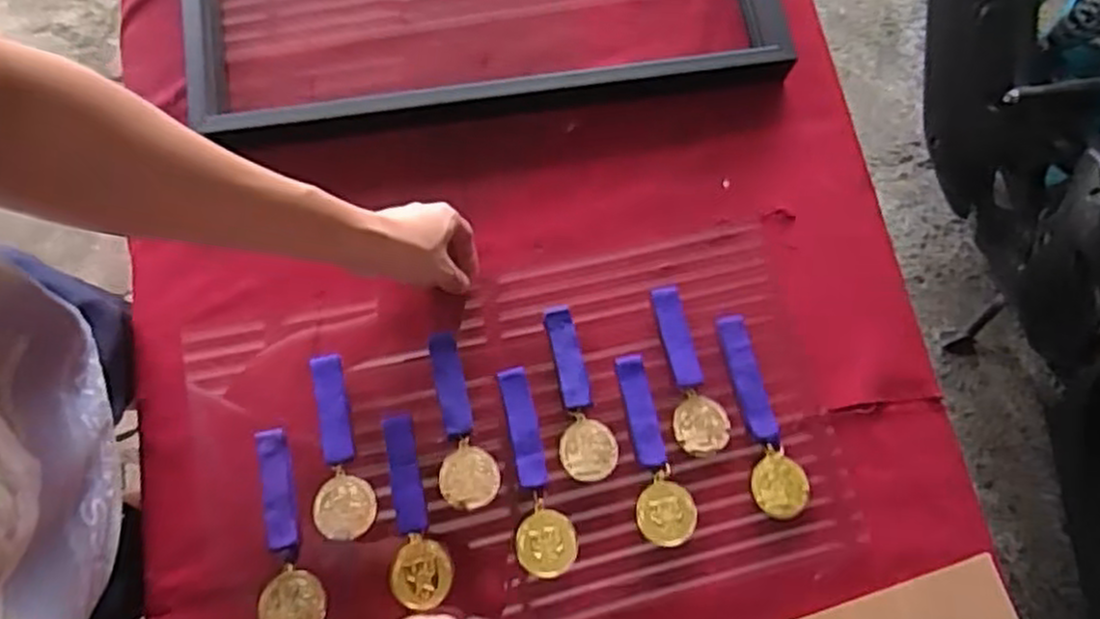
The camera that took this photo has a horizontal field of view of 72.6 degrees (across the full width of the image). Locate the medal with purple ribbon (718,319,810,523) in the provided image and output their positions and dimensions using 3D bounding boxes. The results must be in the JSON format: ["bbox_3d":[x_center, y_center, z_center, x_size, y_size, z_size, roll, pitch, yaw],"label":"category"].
[{"bbox_3d":[0.184,0.092,0.656,0.053,0.012,0.175,-7,74,-4],"label":"medal with purple ribbon"}]

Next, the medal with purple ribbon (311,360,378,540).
[{"bbox_3d":[-0.179,0.112,0.615,0.045,0.013,0.149,-16,75,-6],"label":"medal with purple ribbon"}]

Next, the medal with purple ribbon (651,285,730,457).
[{"bbox_3d":[0.117,0.053,0.659,0.048,0.009,0.148,-16,75,-6],"label":"medal with purple ribbon"}]

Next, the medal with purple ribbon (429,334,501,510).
[{"bbox_3d":[-0.074,0.092,0.631,0.047,0.010,0.145,-7,74,-4],"label":"medal with purple ribbon"}]

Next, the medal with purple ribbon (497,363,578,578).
[{"bbox_3d":[-0.011,0.133,0.622,0.048,0.012,0.168,-8,75,3],"label":"medal with purple ribbon"}]

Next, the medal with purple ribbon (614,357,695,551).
[{"bbox_3d":[0.089,0.117,0.636,0.045,0.011,0.157,-6,74,-3],"label":"medal with purple ribbon"}]

